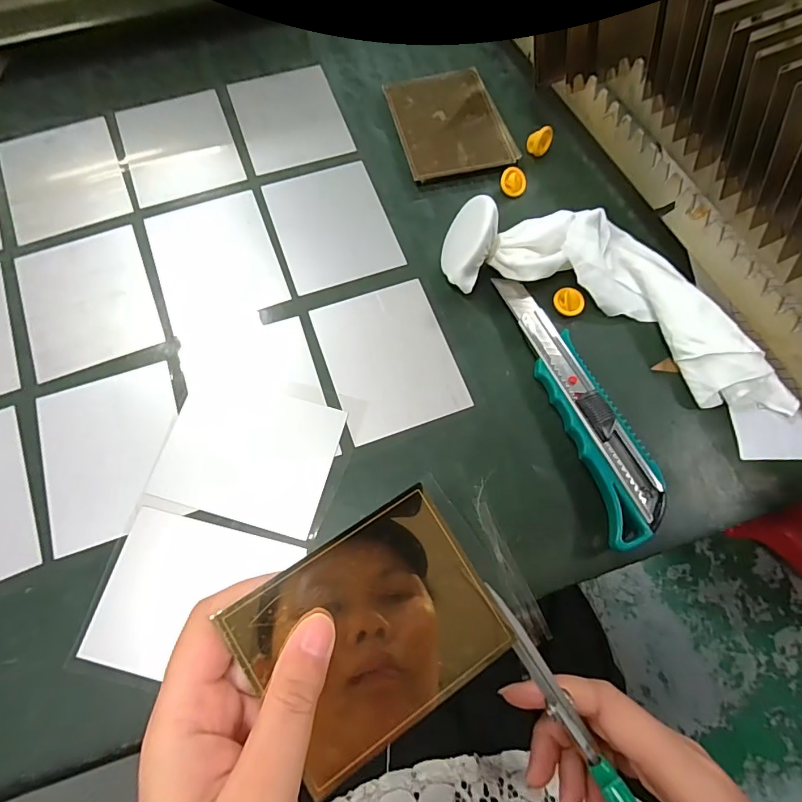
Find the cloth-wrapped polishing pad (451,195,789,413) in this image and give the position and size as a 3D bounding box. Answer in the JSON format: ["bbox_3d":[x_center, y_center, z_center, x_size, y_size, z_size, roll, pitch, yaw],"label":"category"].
[{"bbox_3d":[0.147,-0.078,0.296,0.239,0.044,0.097,26,73,7],"label":"cloth-wrapped polishing pad"}]

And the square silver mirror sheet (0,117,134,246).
[{"bbox_3d":[-0.251,-0.167,0.338,0.080,0.005,0.101,-21,74,-9],"label":"square silver mirror sheet"}]

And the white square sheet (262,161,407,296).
[{"bbox_3d":[-0.050,-0.129,0.328,0.078,0.004,0.100,-19,73,-8],"label":"white square sheet"}]

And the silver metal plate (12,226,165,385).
[{"bbox_3d":[-0.209,-0.069,0.301,0.080,0.004,0.096,-22,74,-9],"label":"silver metal plate"}]

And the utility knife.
[{"bbox_3d":[0.113,-0.004,0.284,0.045,0.021,0.176,-16,73,-7],"label":"utility knife"}]

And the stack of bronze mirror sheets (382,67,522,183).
[{"bbox_3d":[0.038,-0.223,0.361,0.084,0.009,0.105,-14,73,-7],"label":"stack of bronze mirror sheets"}]

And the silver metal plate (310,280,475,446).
[{"bbox_3d":[-0.008,-0.029,0.296,0.078,0.004,0.097,-19,73,-8],"label":"silver metal plate"}]

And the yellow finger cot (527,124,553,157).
[{"bbox_3d":[0.108,-0.203,0.352,0.017,0.017,0.018,1,72,-2],"label":"yellow finger cot"}]

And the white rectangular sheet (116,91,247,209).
[{"bbox_3d":[-0.172,-0.199,0.350,0.079,0.004,0.097,-20,73,-8],"label":"white rectangular sheet"}]

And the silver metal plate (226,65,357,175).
[{"bbox_3d":[-0.090,-0.229,0.365,0.079,0.004,0.099,-19,73,-8],"label":"silver metal plate"}]

